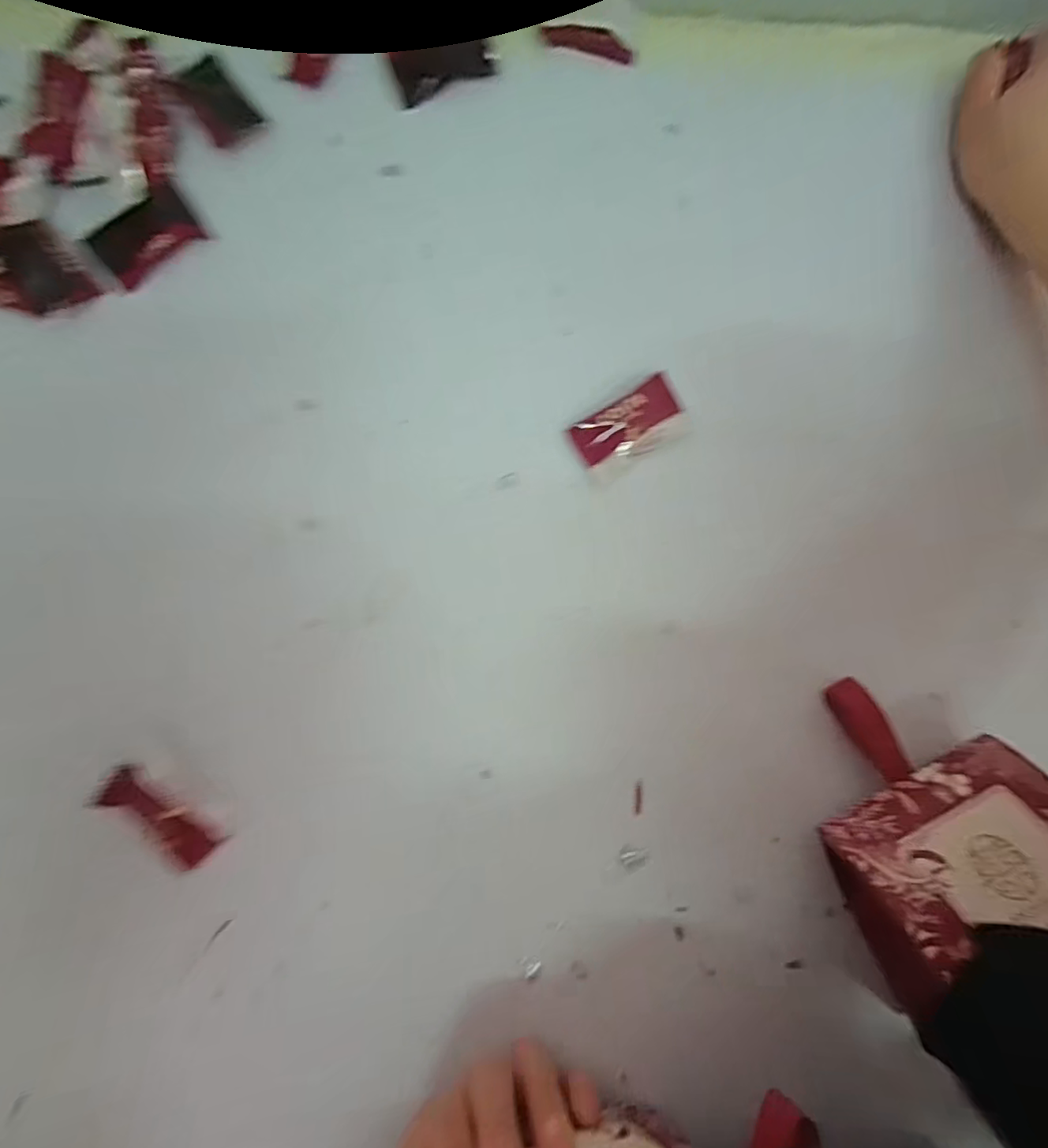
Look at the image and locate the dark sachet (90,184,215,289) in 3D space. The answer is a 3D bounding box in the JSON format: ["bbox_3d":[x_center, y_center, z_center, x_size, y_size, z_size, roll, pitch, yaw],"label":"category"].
[{"bbox_3d":[-0.218,-0.197,0.313,0.040,0.004,0.060,42,82,6],"label":"dark sachet"}]

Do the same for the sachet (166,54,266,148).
[{"bbox_3d":[-0.187,-0.288,0.329,0.033,0.004,0.056,-39,83,-7],"label":"sachet"}]

